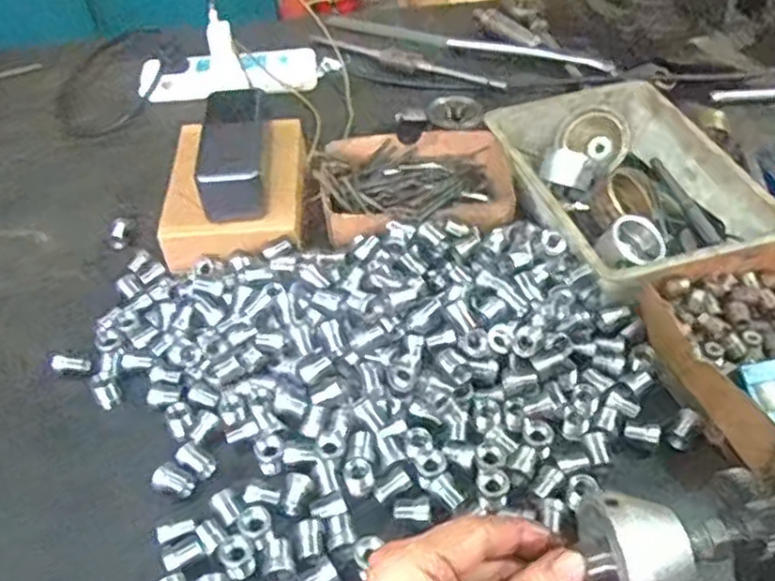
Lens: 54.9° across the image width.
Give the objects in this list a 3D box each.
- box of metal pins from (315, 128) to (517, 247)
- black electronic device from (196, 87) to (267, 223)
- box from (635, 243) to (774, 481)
[{"bbox_3d":[0.028,-0.097,0.700,0.187,0.035,0.145,-11,45,-8],"label":"box of metal pins"},{"bbox_3d":[-0.134,-0.129,0.657,0.052,0.046,0.139,-4,58,-1],"label":"black electronic device"},{"bbox_3d":[0.287,0.045,0.550,0.148,0.053,0.179,-15,46,-12],"label":"box"}]

